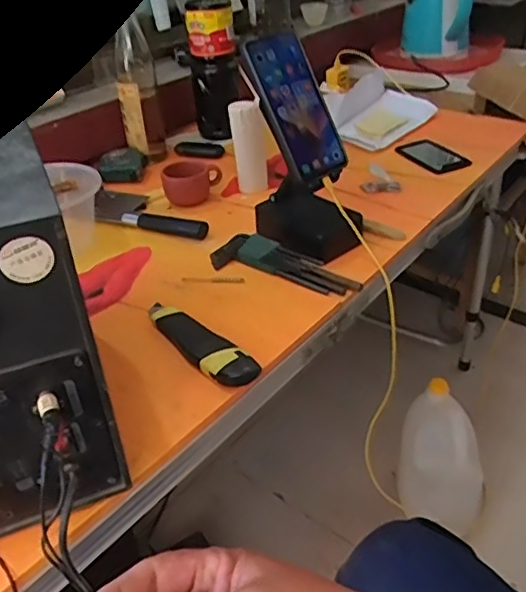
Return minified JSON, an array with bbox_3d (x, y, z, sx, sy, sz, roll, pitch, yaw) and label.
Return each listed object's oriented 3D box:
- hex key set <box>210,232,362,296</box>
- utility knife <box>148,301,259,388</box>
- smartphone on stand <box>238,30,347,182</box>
[{"bbox_3d":[0.022,-0.035,0.671,0.168,0.019,0.058,21,42,31],"label":"hex key set"},{"bbox_3d":[-0.067,0.041,0.565,0.038,0.022,0.159,-29,42,-32],"label":"utility knife"},{"bbox_3d":[0.039,-0.208,0.654,0.072,0.161,0.016,-31,12,-18],"label":"smartphone on stand"}]

